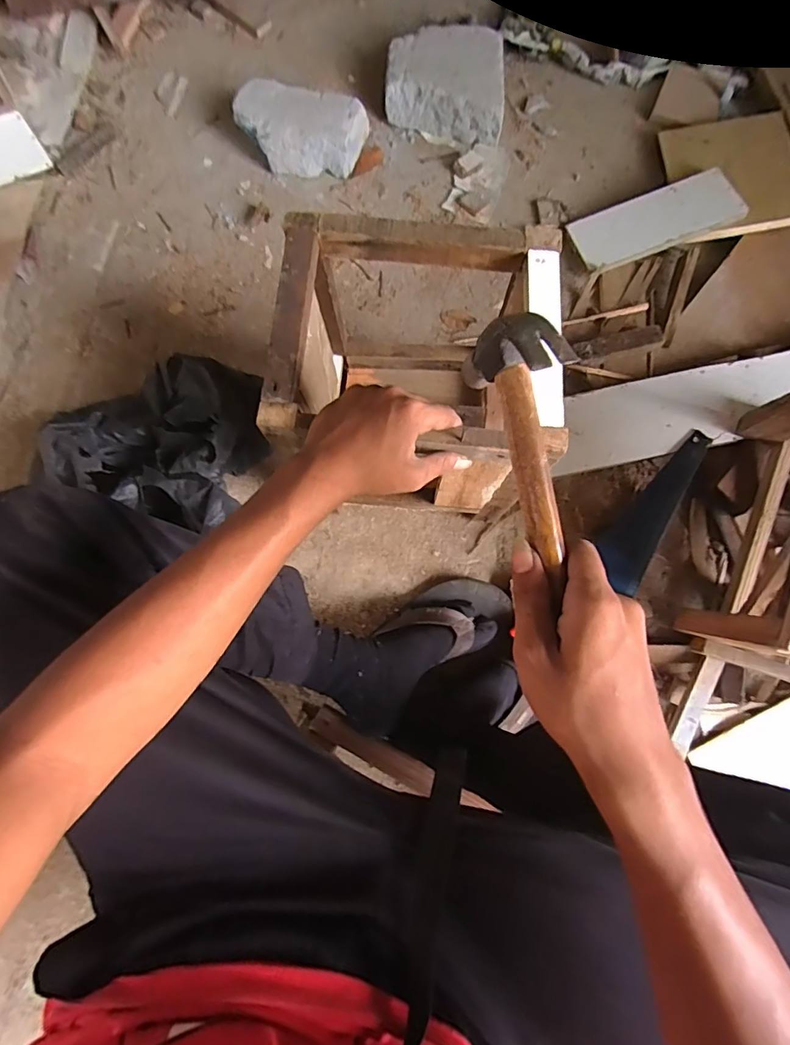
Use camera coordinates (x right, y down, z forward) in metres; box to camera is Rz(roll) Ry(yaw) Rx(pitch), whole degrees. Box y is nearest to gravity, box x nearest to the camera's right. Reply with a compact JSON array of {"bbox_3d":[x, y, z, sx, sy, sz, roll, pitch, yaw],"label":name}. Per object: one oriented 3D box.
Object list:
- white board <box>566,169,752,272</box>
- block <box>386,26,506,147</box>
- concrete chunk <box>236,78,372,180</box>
[{"bbox_3d":[0.427,-0.500,0.807,0.262,0.016,0.111,-21,73,4],"label":"white board"},{"bbox_3d":[0.092,-0.773,0.849,0.209,0.080,0.171,10,78,2],"label":"block"},{"bbox_3d":[-0.158,-0.672,0.837,0.212,0.073,0.119,6,78,1],"label":"concrete chunk"}]

